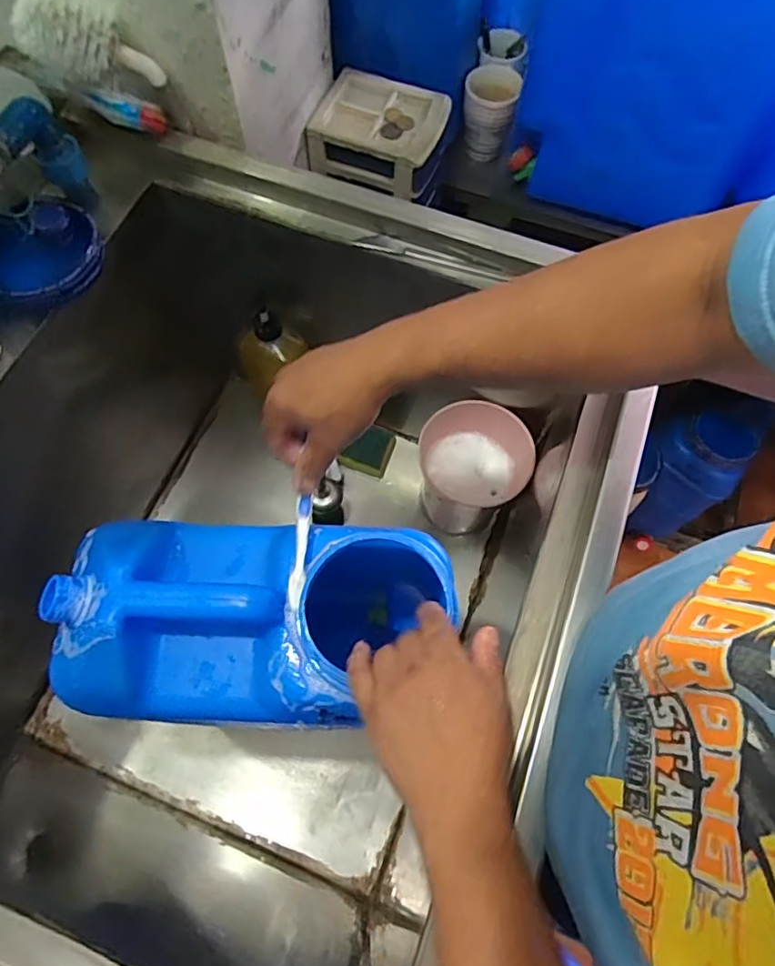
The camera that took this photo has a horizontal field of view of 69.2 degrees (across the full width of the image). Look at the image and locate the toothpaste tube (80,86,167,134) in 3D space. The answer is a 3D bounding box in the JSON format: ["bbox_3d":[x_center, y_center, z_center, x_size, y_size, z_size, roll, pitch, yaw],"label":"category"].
[{"bbox_3d":[-0.254,-0.369,0.558,0.029,0.025,0.078,47,34,15],"label":"toothpaste tube"}]

